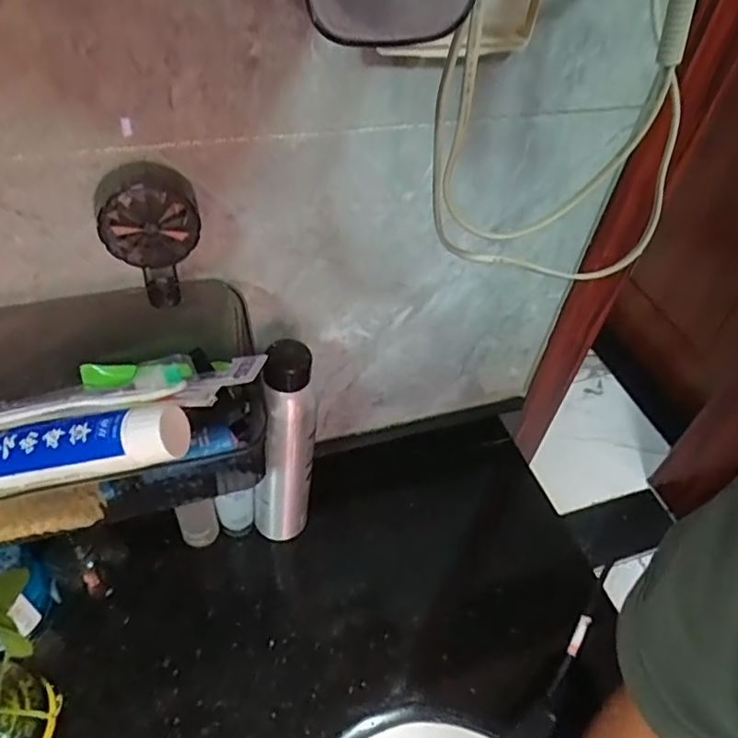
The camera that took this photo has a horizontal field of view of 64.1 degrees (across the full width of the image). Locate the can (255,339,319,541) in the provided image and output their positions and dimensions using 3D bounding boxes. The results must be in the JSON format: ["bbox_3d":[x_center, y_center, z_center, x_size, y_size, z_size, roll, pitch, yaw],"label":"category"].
[{"bbox_3d":[-0.074,0.070,0.513,0.053,0.227,0.048,-1,48,-8],"label":"can"}]

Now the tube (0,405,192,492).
[{"bbox_3d":[-0.207,0.054,0.361,0.198,0.030,0.042,-11,46,14],"label":"tube"}]

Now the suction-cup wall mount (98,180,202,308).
[{"bbox_3d":[-0.130,-0.074,0.360,0.053,0.093,0.023,-11,50,-16],"label":"suction-cup wall mount"}]

